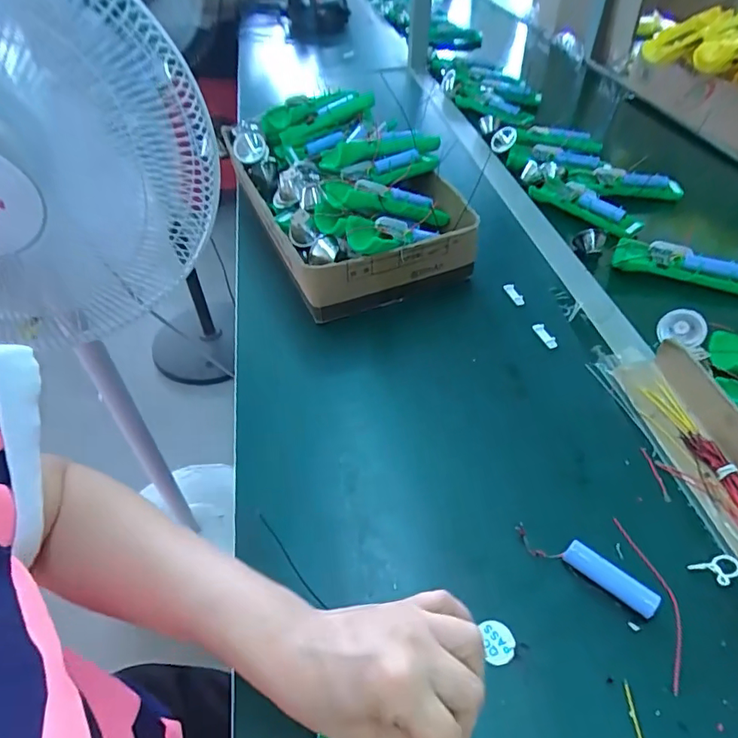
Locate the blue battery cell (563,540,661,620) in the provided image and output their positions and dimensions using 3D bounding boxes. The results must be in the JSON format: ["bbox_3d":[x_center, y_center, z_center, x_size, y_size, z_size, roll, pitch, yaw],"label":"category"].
[{"bbox_3d":[0.175,0.153,0.372,0.066,0.018,0.016,32,55,30],"label":"blue battery cell"}]

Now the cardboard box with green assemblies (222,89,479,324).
[{"bbox_3d":[-0.037,-0.252,0.698,0.242,0.112,0.395,-18,48,-14],"label":"cardboard box with green assemblies"}]

